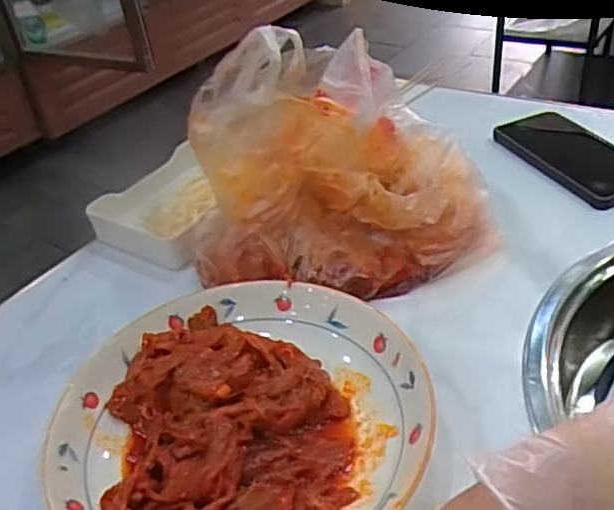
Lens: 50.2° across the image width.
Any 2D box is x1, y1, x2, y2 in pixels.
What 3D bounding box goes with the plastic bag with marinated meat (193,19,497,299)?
[{"bbox_3d":[0.023,-0.068,0.521,0.240,0.199,0.129,-18,38,-13],"label":"plastic bag with marinated meat"}]

